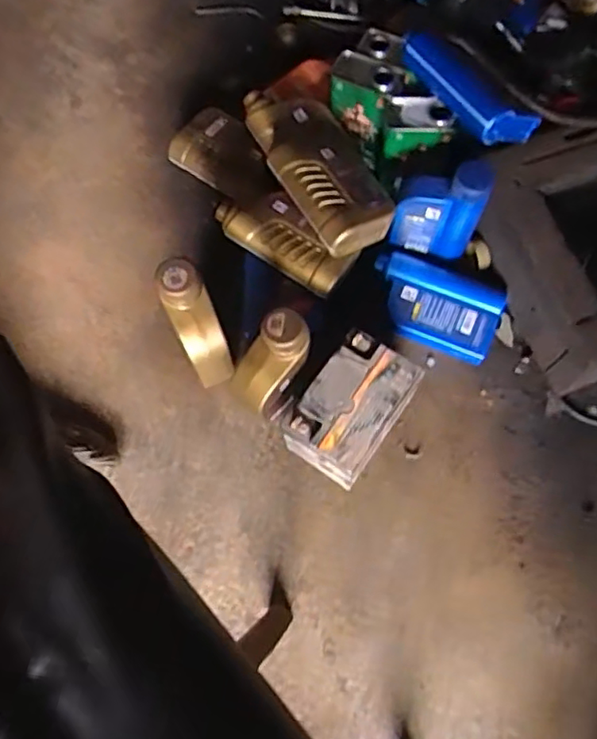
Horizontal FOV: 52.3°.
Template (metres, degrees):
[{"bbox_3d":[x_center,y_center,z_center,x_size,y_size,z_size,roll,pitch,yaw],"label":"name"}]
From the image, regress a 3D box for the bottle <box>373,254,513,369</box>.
[{"bbox_3d":[0.220,-0.103,1.012,0.221,0.057,0.131,22,73,10],"label":"bottle"}]

